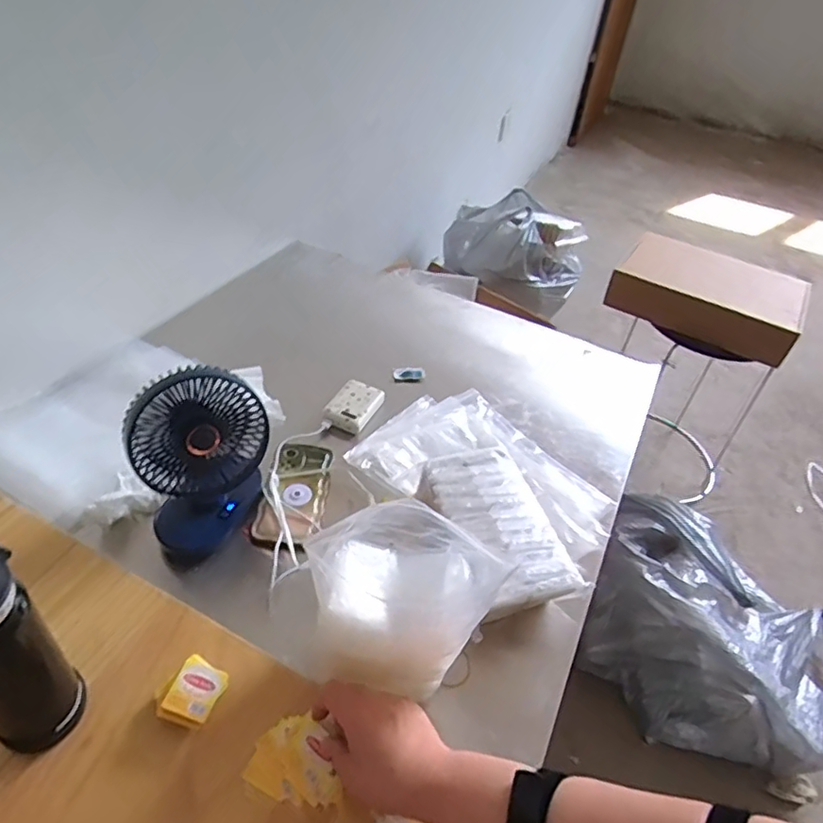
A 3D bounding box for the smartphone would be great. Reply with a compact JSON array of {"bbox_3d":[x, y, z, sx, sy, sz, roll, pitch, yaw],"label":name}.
[{"bbox_3d":[-0.148,0.097,0.764,0.076,0.019,0.171,8,42,2],"label":"smartphone"}]

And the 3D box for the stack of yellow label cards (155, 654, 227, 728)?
[{"bbox_3d":[-0.191,0.248,0.519,0.051,0.024,0.055,23,45,18],"label":"stack of yellow label cards"}]

